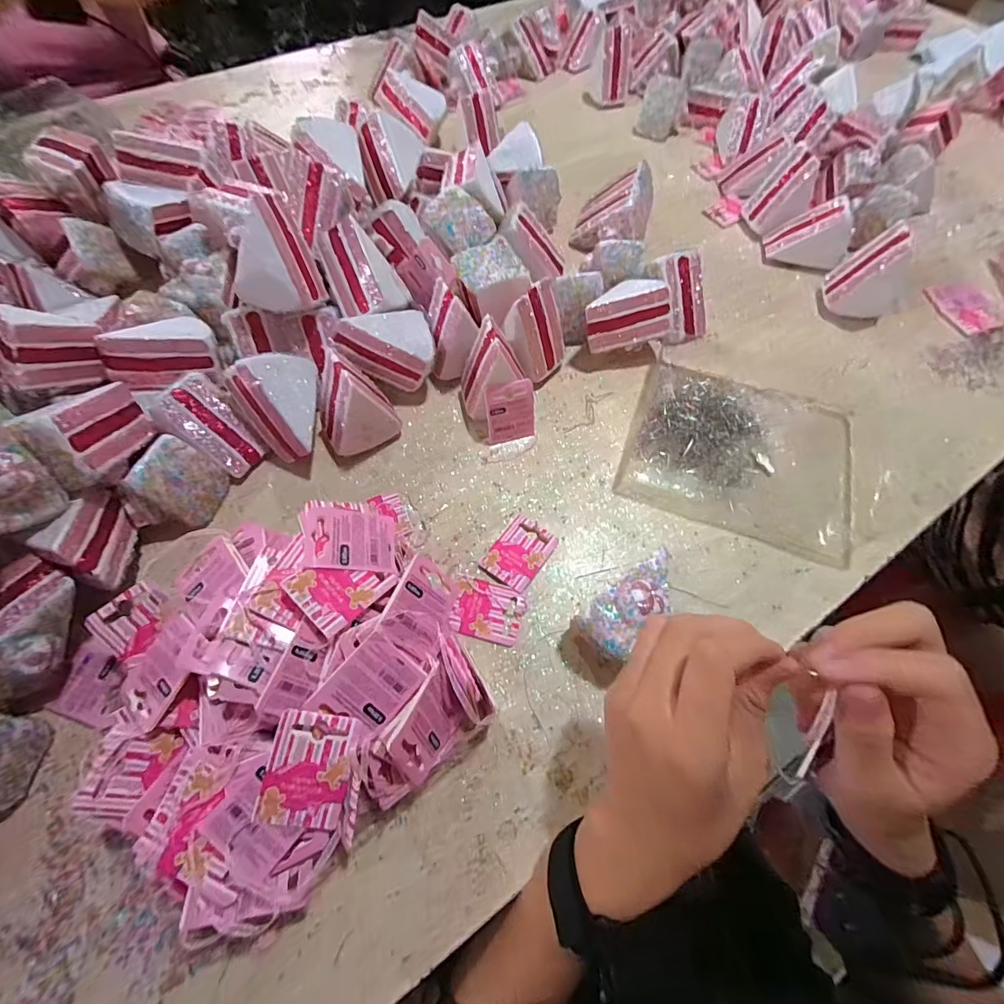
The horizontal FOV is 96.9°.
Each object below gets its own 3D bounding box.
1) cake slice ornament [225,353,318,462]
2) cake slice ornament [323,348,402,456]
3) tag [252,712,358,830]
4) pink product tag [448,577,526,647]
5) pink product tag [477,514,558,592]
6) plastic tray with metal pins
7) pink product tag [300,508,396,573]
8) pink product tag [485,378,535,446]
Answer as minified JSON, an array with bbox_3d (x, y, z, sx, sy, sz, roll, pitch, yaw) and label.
[{"bbox_3d":[-0.191,-0.089,0.396,0.051,0.088,0.057,-5,33,35],"label":"cake slice ornament"},{"bbox_3d":[-0.130,-0.087,0.394,0.066,0.087,0.058,-27,67,-14],"label":"cake slice ornament"},{"bbox_3d":[-0.109,0.150,0.251,0.044,0.007,0.060,14,83,-12],"label":"tag"},{"bbox_3d":[-0.011,0.087,0.355,0.055,0.004,0.043,16,68,4],"label":"pink product tag"},{"bbox_3d":[0.016,0.042,0.375,0.043,0.005,0.060,31,65,17],"label":"pink product tag"},{"bbox_3d":[0.226,-0.048,0.426,0.201,0.016,0.171,18,65,8],"label":"plastic tray with metal pins"},{"bbox_3d":[-0.102,0.026,0.300,0.059,0.005,0.045,7,55,-27],"label":"pink product tag"},{"bbox_3d":[0.009,-0.083,0.413,0.044,0.056,0.004,-15,35,-10],"label":"pink product tag"}]

